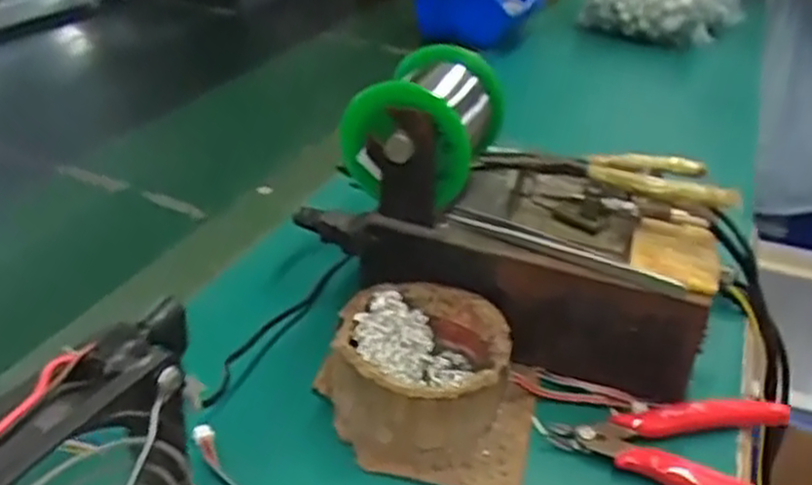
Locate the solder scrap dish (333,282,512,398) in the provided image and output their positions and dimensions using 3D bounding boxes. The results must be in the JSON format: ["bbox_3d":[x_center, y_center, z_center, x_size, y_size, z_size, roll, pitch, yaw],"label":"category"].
[{"bbox_3d":[0.007,0.059,0.385,0.081,0.041,0.081,5,32,-3],"label":"solder scrap dish"}]

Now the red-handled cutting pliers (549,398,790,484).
[{"bbox_3d":[0.131,0.097,0.368,0.117,0.014,0.076,7,32,1],"label":"red-handled cutting pliers"}]

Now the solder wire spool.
[{"bbox_3d":[0.012,-0.067,0.423,0.067,0.059,0.088,15,33,14],"label":"solder wire spool"}]

